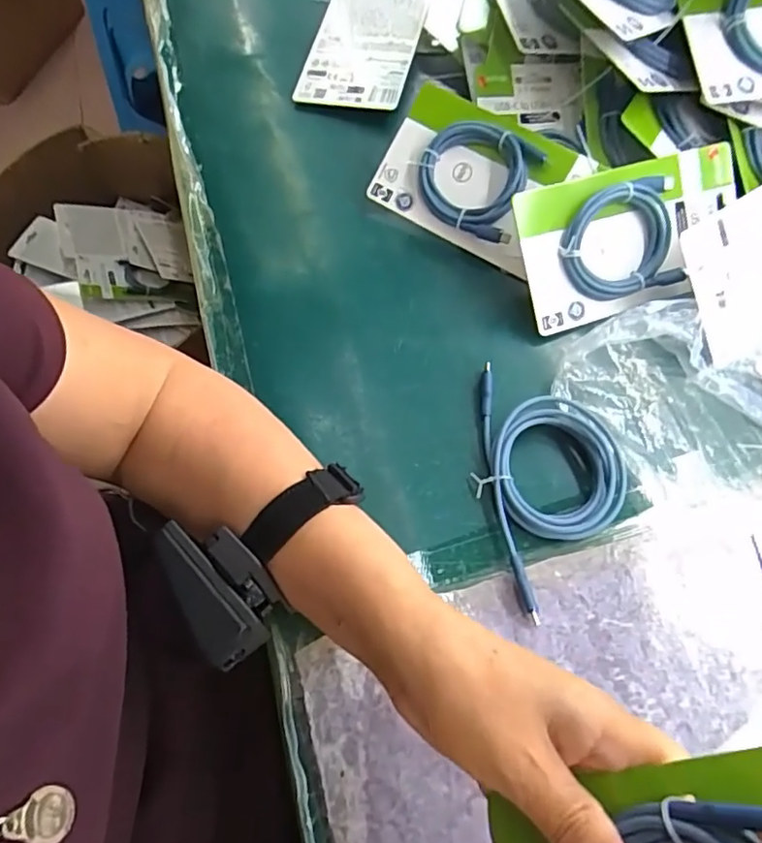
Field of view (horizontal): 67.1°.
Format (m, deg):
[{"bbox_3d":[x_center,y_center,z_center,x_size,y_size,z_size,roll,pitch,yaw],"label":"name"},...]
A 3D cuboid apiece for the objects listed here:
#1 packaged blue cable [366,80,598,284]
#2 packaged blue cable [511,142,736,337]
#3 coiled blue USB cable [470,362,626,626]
[{"bbox_3d":[0.072,-0.193,0.450,0.144,0.020,0.103,31,97,12],"label":"packaged blue cable"},{"bbox_3d":[0.185,-0.132,0.414,0.169,0.020,0.100,-16,99,-8],"label":"packaged blue cable"},{"bbox_3d":[0.105,0.040,0.355,0.092,0.019,0.152,8,63,5],"label":"coiled blue USB cable"}]

